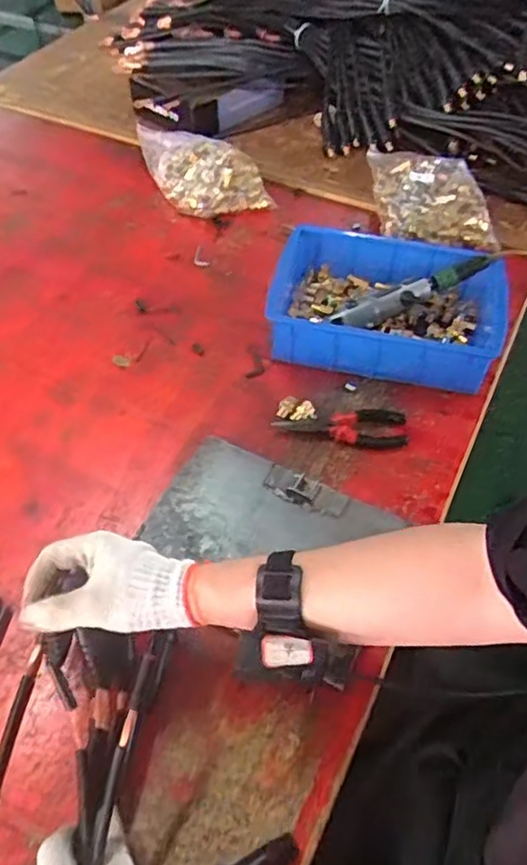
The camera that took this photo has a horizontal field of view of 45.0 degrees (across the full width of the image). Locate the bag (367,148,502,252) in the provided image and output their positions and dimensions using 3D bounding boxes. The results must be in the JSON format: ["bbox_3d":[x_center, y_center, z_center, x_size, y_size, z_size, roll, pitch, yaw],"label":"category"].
[{"bbox_3d":[0.280,-0.402,1.065,0.190,0.059,0.267,3,52,2],"label":"bag"}]

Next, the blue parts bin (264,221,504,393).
[{"bbox_3d":[0.166,-0.170,0.871,0.311,0.081,0.204,9,53,7],"label":"blue parts bin"}]

